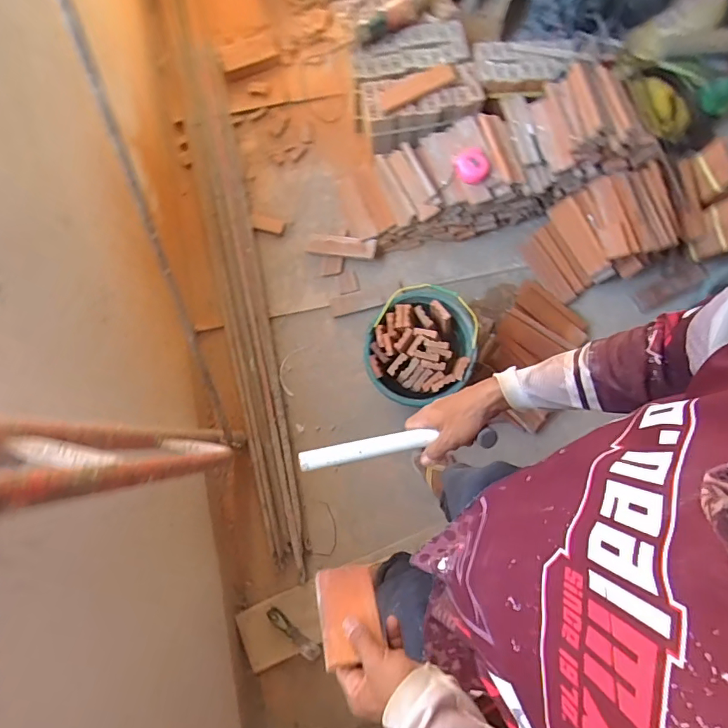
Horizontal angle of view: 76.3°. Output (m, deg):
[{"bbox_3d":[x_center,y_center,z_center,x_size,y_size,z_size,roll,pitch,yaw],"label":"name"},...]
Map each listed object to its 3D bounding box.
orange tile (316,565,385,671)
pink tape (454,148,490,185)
[{"bbox_3d":[-0.017,0.266,0.501,0.063,0.007,0.091,-9,48,-7],"label":"orange tile"},{"bbox_3d":[0.309,-0.567,1.316,0.098,0.057,0.105,0,79,0],"label":"pink tape"}]

